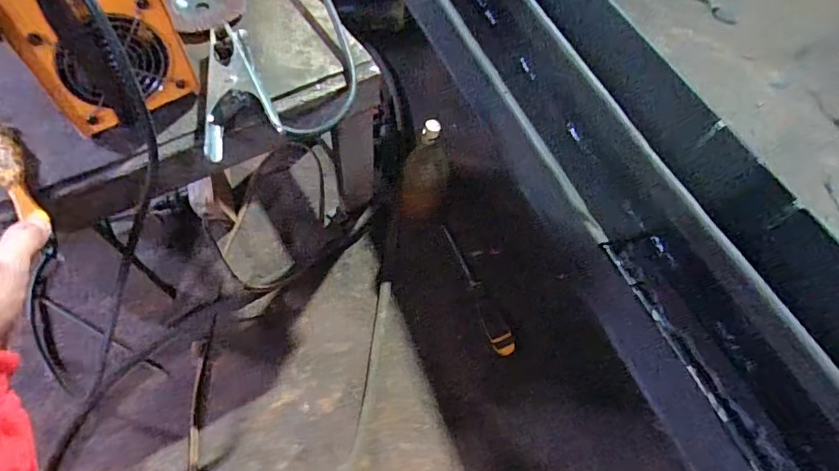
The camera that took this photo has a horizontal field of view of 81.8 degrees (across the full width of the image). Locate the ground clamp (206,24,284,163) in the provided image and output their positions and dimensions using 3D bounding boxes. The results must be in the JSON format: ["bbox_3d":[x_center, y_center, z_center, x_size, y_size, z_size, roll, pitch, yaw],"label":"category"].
[{"bbox_3d":[-0.183,-0.146,0.464,0.066,0.031,0.159,-17,63,-13],"label":"ground clamp"}]

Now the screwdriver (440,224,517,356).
[{"bbox_3d":[0.087,0.075,0.702,0.034,0.024,0.205,-15,63,-12],"label":"screwdriver"}]

